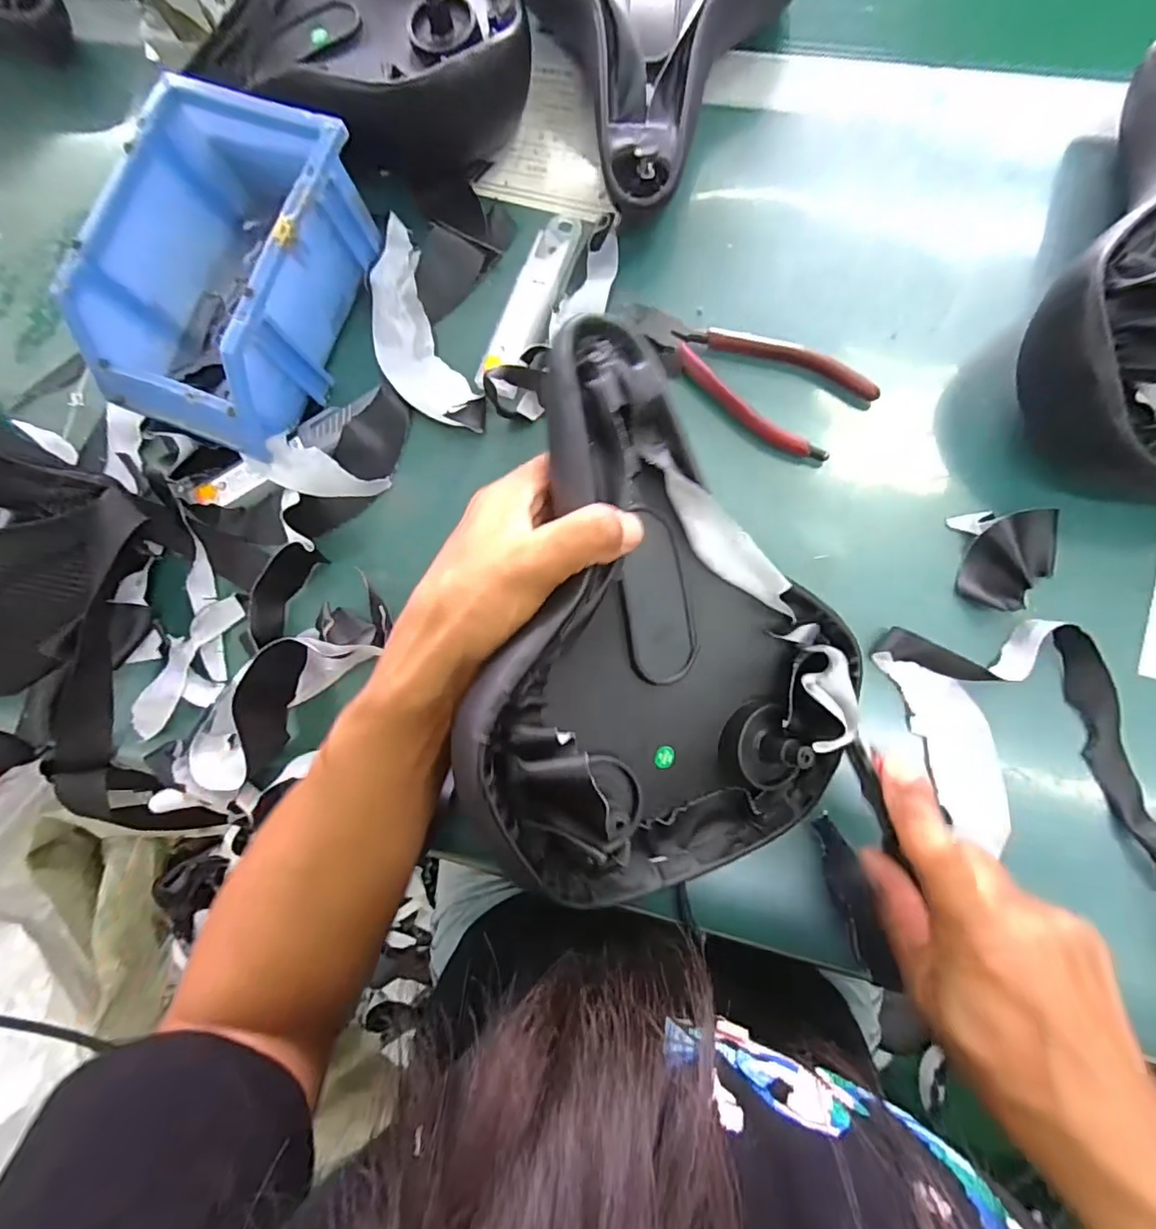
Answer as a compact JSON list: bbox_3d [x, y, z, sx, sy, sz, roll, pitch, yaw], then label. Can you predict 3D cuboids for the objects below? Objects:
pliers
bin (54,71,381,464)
[{"bbox_3d":[0.092,-0.147,0.329,0.152,0.014,0.056,33,86,9],"label":"pliers"},{"bbox_3d":[-0.208,-0.196,0.325,0.118,0.069,0.172,21,84,8],"label":"bin"}]

